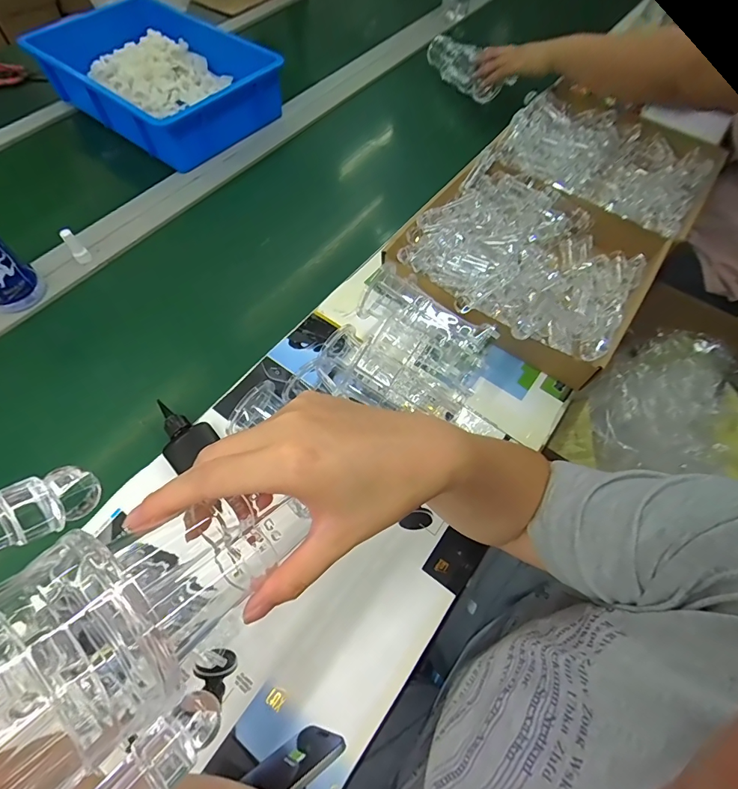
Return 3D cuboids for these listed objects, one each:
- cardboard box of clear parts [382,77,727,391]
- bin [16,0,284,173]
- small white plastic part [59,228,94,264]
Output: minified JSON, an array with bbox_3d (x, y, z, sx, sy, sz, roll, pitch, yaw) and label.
[{"bbox_3d":[0.301,-0.288,0.634,0.314,0.068,0.599,33,65,16],"label":"cardboard box of clear parts"},{"bbox_3d":[-0.385,-0.600,0.790,0.395,0.092,0.290,36,66,17],"label":"bin"},{"bbox_3d":[-0.417,-0.211,0.595,0.019,0.052,0.016,-34,67,-19],"label":"small white plastic part"}]

